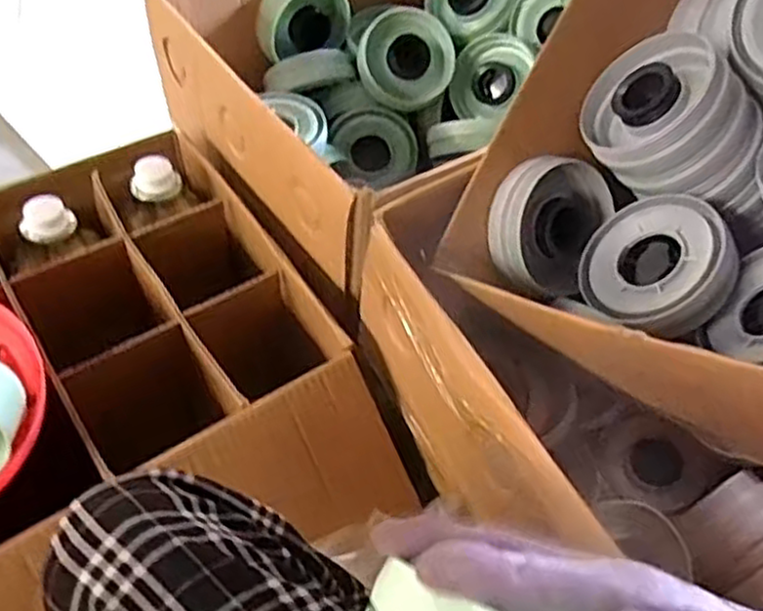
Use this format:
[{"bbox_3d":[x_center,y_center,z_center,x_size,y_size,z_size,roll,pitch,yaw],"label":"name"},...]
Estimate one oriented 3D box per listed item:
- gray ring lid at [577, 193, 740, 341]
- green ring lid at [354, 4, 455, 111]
[{"bbox_3d":[0.256,-0.037,0.673,0.128,0.040,0.127,-17,59,30],"label":"gray ring lid"},{"bbox_3d":[0.034,-0.353,1.034,0.136,0.133,0.028,-34,16,-4],"label":"green ring lid"}]

